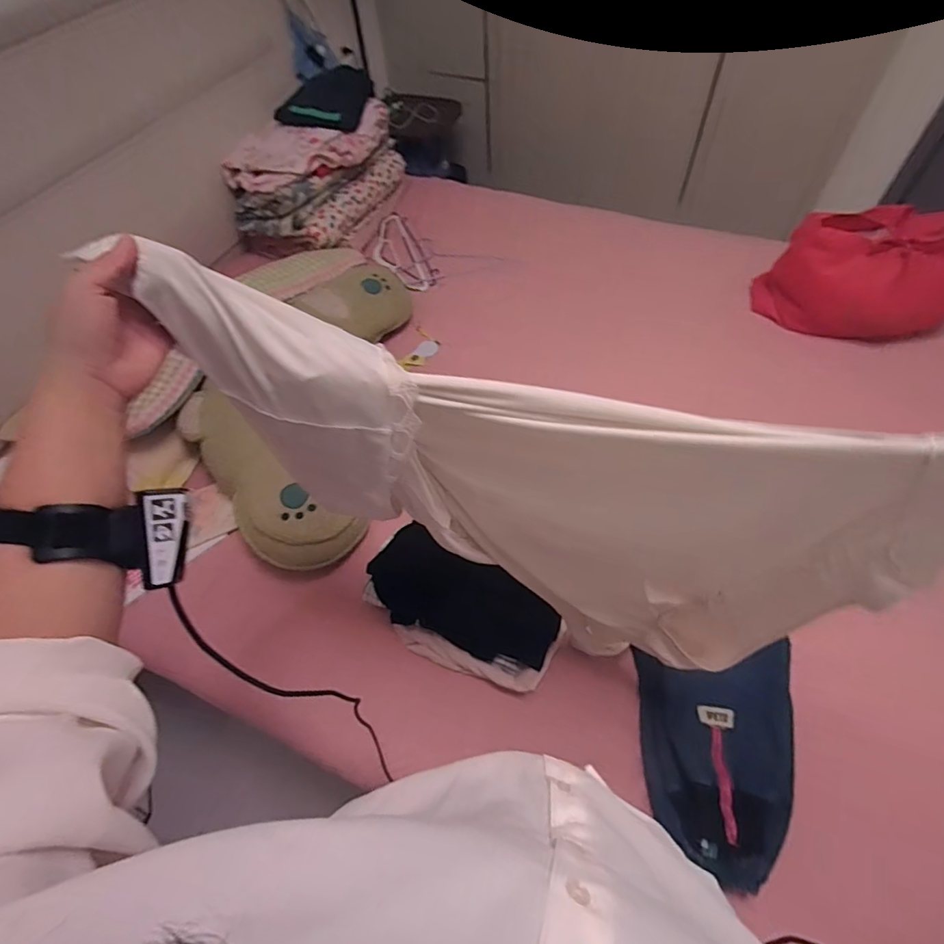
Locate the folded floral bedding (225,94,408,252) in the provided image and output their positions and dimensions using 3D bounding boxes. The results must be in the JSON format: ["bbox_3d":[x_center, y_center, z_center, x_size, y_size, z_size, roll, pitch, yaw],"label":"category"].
[{"bbox_3d":[-0.490,-0.949,1.544,0.329,0.241,0.521,19,61,16],"label":"folded floral bedding"}]

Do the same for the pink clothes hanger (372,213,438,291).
[{"bbox_3d":[-0.235,-0.705,1.570,0.151,0.024,0.373,-24,65,-19],"label":"pink clothes hanger"}]

